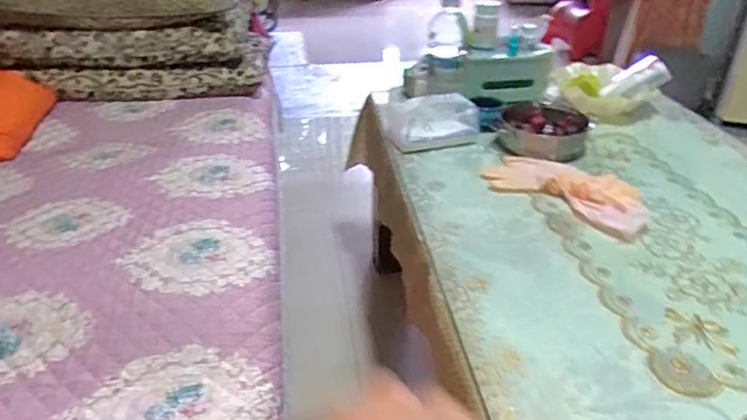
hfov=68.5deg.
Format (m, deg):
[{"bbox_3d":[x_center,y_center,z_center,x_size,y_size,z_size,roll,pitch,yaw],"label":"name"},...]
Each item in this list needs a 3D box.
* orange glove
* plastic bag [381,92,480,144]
[{"bbox_3d":[0.315,-0.047,0.903,0.275,0.035,0.156,23,38,32],"label":"orange glove"},{"bbox_3d":[0.119,-0.171,1.055,0.166,0.083,0.063,-11,34,-18],"label":"plastic bag"}]

